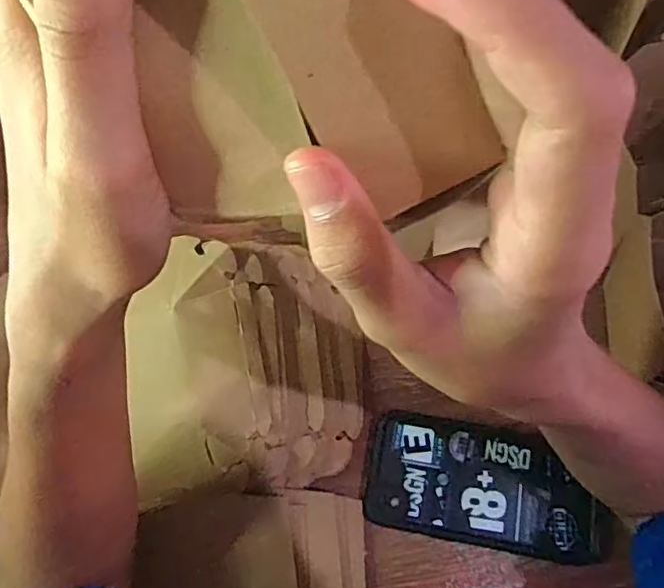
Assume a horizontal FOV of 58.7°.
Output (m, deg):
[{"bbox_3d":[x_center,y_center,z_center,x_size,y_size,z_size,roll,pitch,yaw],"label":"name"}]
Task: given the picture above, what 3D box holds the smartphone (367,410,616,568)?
[{"bbox_3d":[0.101,0.124,0.386,0.152,0.011,0.075,9,68,7],"label":"smartphone"}]

